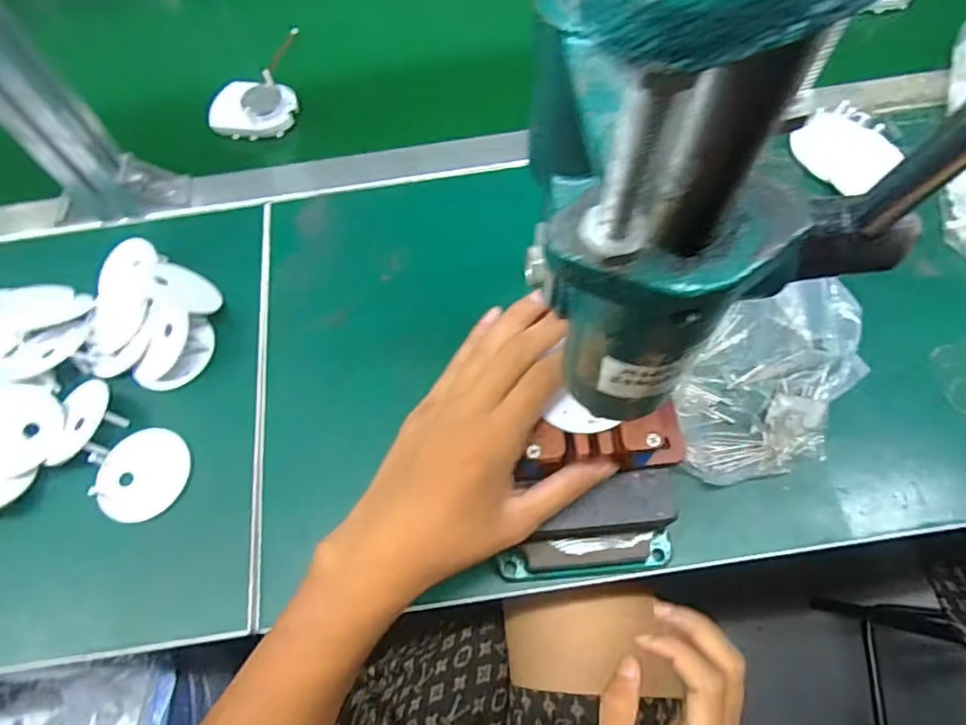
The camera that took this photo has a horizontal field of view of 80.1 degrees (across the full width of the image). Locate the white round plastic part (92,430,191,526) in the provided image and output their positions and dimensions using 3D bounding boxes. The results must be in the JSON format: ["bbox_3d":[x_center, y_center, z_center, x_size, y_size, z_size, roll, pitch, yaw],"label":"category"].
[{"bbox_3d":[-0.236,0.077,0.399,0.060,0.015,0.058,-1,64,2],"label":"white round plastic part"}]

